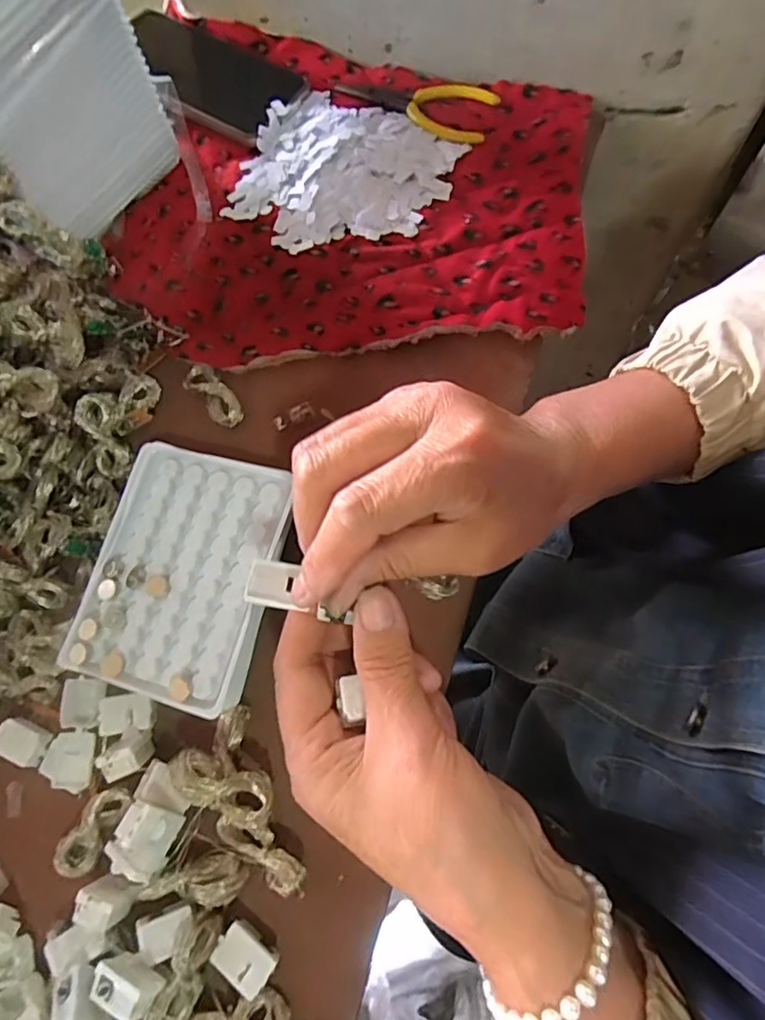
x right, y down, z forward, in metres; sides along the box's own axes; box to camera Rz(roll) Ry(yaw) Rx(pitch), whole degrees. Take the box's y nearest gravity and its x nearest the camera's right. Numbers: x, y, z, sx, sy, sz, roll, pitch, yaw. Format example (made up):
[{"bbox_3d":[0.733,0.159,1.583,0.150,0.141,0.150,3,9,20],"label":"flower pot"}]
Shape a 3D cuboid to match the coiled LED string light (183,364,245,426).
[{"bbox_3d":[-0.109,-0.075,0.367,0.021,0.009,0.049,-42,74,-9],"label":"coiled LED string light"}]

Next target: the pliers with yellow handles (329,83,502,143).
[{"bbox_3d":[0.020,-0.303,0.429,0.125,0.010,0.050,15,74,9],"label":"pliers with yellow handles"}]

